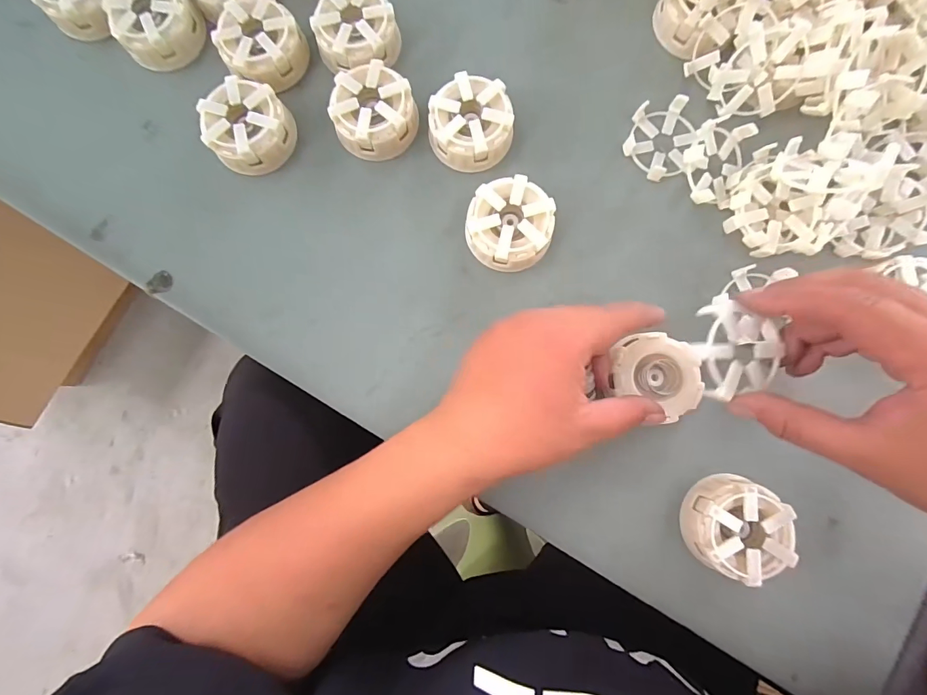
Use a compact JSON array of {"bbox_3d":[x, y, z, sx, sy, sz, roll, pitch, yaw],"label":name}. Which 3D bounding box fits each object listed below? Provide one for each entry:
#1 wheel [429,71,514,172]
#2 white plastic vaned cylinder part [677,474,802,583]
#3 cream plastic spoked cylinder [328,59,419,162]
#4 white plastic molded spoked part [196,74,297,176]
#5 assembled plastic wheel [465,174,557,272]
[{"bbox_3d":[0.006,-0.164,0.294,0.058,0.028,0.059,2,85,2],"label":"wheel"},{"bbox_3d":[0.181,0.118,0.264,0.060,0.025,0.059,0,85,2],"label":"white plastic vaned cylinder part"},{"bbox_3d":[-0.065,-0.171,0.295,0.059,0.028,0.056,-16,85,1],"label":"cream plastic spoked cylinder"},{"bbox_3d":[-0.158,-0.161,0.294,0.055,0.032,0.059,0,85,2],"label":"white plastic molded spoked part"},{"bbox_3d":[0.033,-0.087,0.288,0.059,0.026,0.061,0,85,2],"label":"assembled plastic wheel"}]

